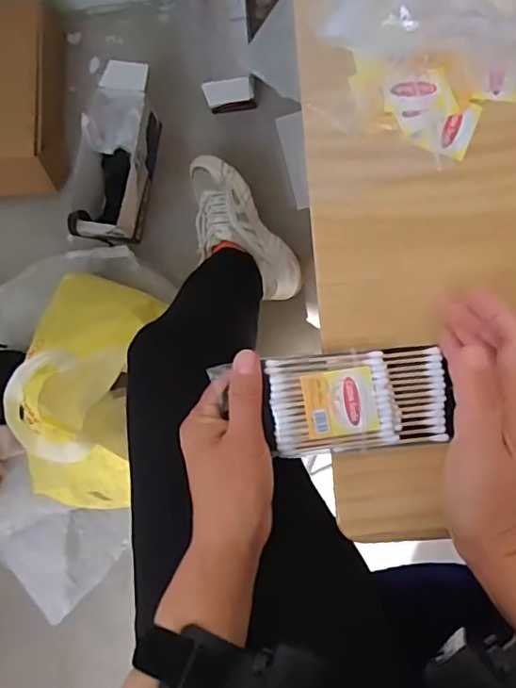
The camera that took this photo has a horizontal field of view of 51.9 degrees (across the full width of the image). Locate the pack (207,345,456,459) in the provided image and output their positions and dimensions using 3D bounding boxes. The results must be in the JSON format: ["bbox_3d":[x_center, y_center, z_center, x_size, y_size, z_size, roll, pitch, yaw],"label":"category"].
[{"bbox_3d":[0.049,0.036,0.326,0.134,0.014,0.060,-6,85,4],"label":"pack"}]

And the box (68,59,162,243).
[{"bbox_3d":[-0.229,-0.291,0.849,0.107,0.129,0.274,4,86,5],"label":"box"}]

